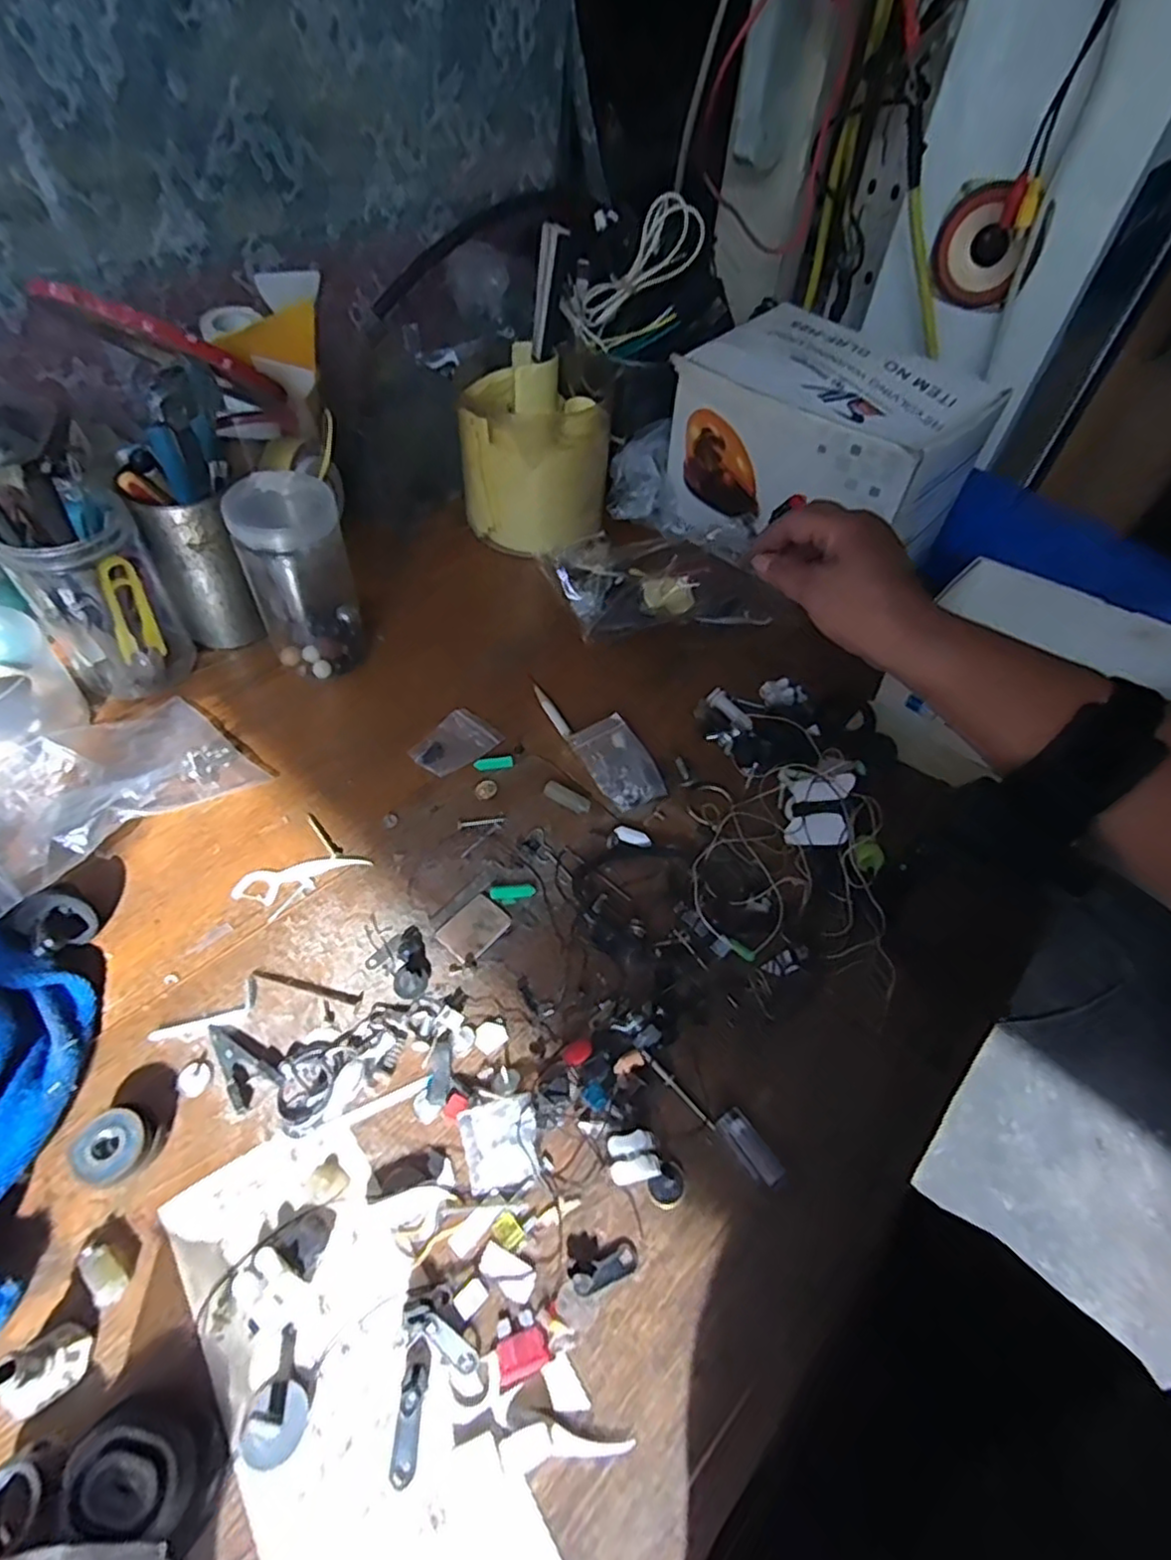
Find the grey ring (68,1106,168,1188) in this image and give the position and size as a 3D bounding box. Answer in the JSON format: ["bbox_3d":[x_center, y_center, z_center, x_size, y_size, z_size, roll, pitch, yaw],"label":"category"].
[{"bbox_3d":[-0.202,0.159,0.295,0.028,0.018,0.028,2,52,-2],"label":"grey ring"}]

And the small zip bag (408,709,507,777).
[{"bbox_3d":[-0.086,-0.024,0.454,0.041,0.004,0.053,32,57,20],"label":"small zip bag"}]

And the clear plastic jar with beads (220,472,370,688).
[{"bbox_3d":[-0.189,-0.130,0.456,0.057,0.125,0.052,2,52,-2],"label":"clear plastic jar with beads"}]

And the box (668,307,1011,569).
[{"bbox_3d":[0.188,-0.263,0.548,0.148,0.124,0.202,-36,62,-27],"label":"box"}]

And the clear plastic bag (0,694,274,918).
[{"bbox_3d":[-0.287,0.003,0.401,0.106,0.035,0.147,34,58,22],"label":"clear plastic bag"}]

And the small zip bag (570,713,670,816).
[{"bbox_3d":[0.021,-0.010,0.441,0.040,0.018,0.063,-25,57,-21],"label":"small zip bag"}]

